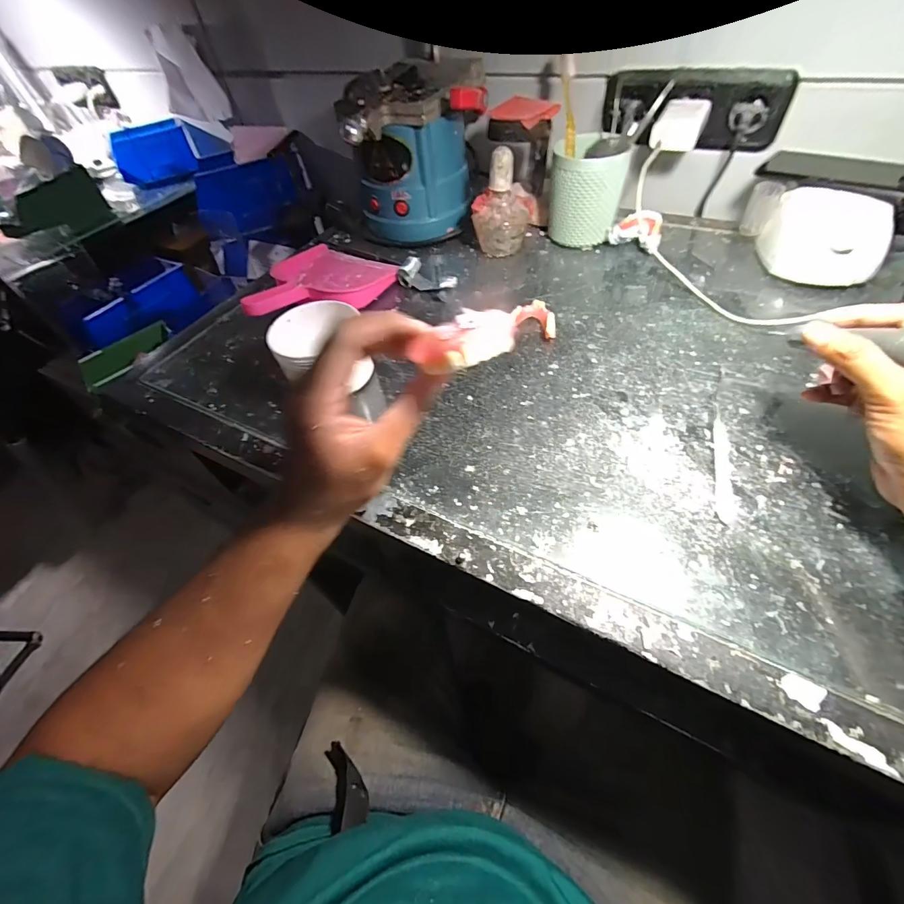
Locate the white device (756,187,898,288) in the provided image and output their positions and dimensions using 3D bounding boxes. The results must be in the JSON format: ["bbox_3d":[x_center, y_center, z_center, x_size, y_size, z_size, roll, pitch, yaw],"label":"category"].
[{"bbox_3d":[0.422,-0.239,0.465,0.116,0.076,0.079,22,58,20],"label":"white device"}]

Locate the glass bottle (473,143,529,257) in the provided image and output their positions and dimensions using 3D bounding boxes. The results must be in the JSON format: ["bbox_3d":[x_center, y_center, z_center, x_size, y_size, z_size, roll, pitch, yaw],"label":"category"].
[{"bbox_3d":[0.065,-0.325,0.542,0.074,0.114,0.057,2,53,7],"label":"glass bottle"}]

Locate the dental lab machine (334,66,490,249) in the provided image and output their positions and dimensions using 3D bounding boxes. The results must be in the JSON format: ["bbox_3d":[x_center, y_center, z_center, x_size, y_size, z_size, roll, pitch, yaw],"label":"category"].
[{"bbox_3d":[-0.064,-0.417,0.585,0.167,0.173,0.165,-18,54,-8],"label":"dental lab machine"}]

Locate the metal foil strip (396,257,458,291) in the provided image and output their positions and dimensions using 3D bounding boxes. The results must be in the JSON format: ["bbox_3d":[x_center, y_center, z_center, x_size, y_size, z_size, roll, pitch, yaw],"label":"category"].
[{"bbox_3d":[-0.033,-0.231,0.536,0.073,0.024,0.035,24,59,21],"label":"metal foil strip"}]

